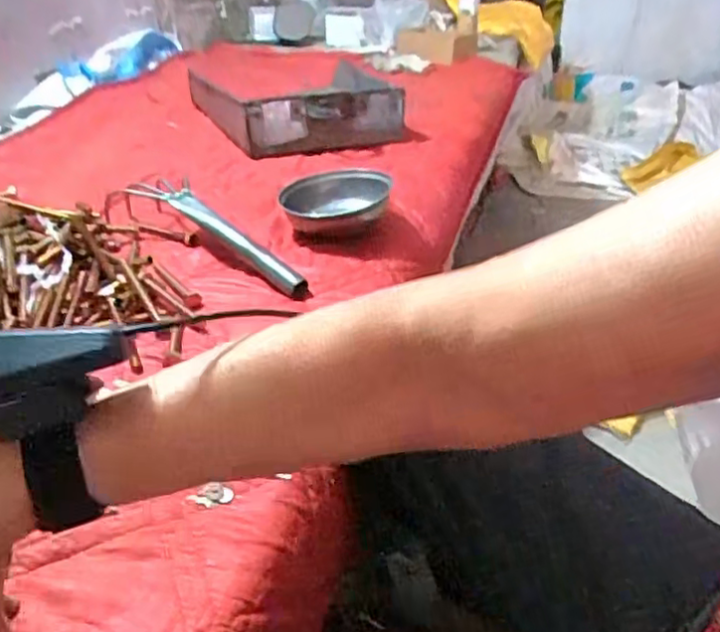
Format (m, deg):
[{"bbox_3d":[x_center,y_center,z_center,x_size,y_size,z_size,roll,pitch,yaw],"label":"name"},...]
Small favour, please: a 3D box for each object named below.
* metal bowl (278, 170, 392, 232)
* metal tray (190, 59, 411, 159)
[{"bbox_3d":[-0.029,-0.134,0.793,0.129,0.046,0.129,0,31,0],"label":"metal bowl"},{"bbox_3d":[-0.101,-0.369,1.129,0.309,0.088,0.261,-19,37,-29],"label":"metal tray"}]

